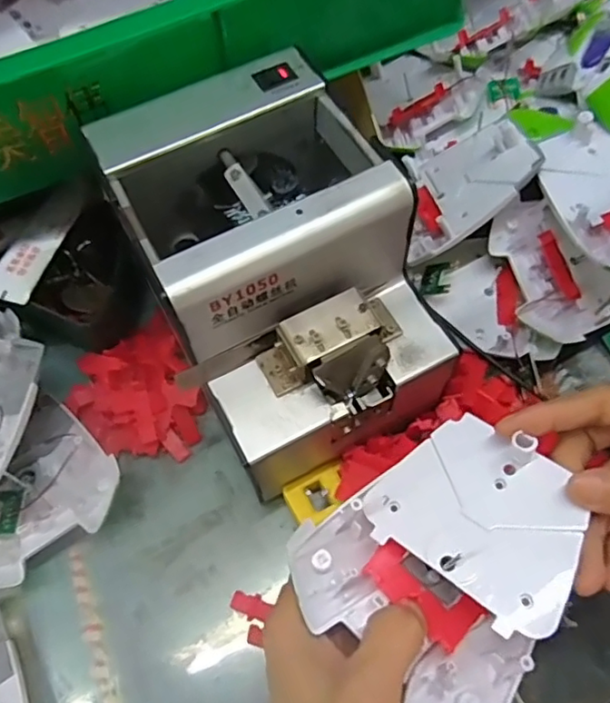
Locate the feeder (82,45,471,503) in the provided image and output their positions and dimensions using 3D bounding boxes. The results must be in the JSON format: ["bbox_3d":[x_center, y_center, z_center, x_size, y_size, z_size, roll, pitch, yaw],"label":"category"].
[{"bbox_3d":[-0.013,-0.039,0.320,0.127,0.128,0.175,-24,64,-10],"label":"feeder"}]

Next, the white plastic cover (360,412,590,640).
[{"bbox_3d":[0.073,0.067,0.242,0.081,0.010,0.065,32,71,27],"label":"white plastic cover"}]

